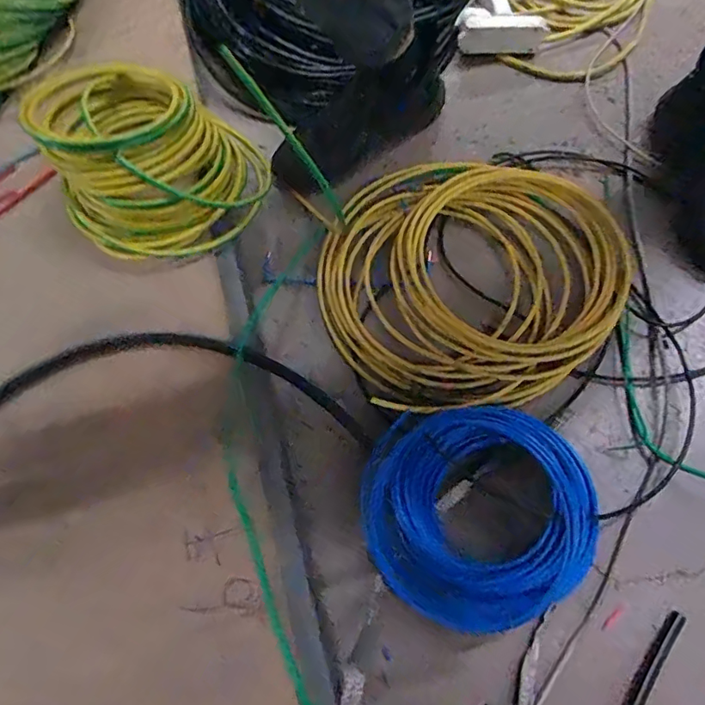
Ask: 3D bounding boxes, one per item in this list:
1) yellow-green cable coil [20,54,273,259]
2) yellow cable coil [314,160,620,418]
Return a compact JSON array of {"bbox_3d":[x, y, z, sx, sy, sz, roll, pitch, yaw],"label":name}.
[{"bbox_3d":[-0.227,-0.223,0.562,0.205,0.111,0.216,-3,64,6],"label":"yellow-green cable coil"},{"bbox_3d":[0.137,-0.099,0.612,0.342,0.048,0.331,-3,64,6],"label":"yellow cable coil"}]

